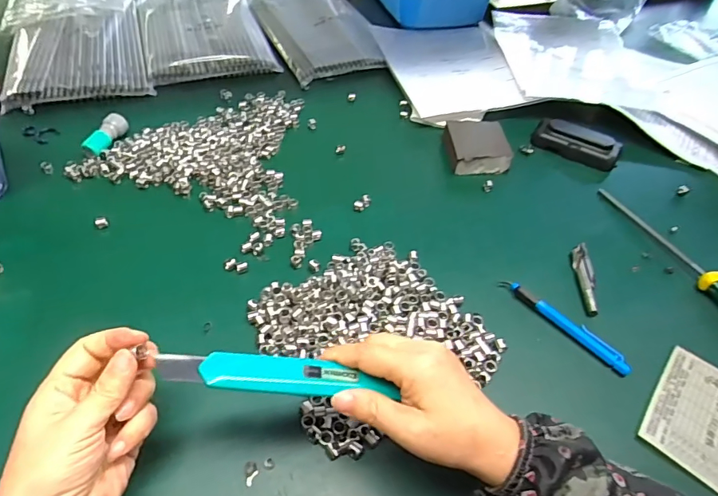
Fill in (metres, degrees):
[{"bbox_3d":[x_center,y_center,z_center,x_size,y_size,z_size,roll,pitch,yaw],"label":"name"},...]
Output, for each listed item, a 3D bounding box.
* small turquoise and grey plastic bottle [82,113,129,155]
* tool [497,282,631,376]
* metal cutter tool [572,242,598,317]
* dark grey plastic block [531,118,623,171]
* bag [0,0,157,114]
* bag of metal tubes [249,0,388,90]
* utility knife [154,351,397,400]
[{"bbox_3d":[-0.296,-0.135,0.543,0.021,0.019,0.061,12,49,7],"label":"small turquoise and grey plastic bottle"},{"bbox_3d":[0.181,0.065,0.411,0.011,0.014,0.126,-32,58,-28],"label":"tool"},{"bbox_3d":[0.222,0.028,0.450,0.013,0.013,0.086,8,48,3],"label":"metal cutter tool"},{"bbox_3d":[0.278,-0.136,0.588,0.105,0.032,0.035,26,52,18],"label":"dark grey plastic block"},{"bbox_3d":[-0.423,-0.319,0.688,0.204,0.035,0.339,-10,50,-13],"label":"bag"},{"bbox_3d":[-0.073,-0.381,0.779,0.172,0.025,0.328,-14,51,-16],"label":"bag of metal tubes"},{"bbox_3d":[-0.050,0.077,0.286,0.137,0.010,0.025,7,48,-11],"label":"utility knife"}]

